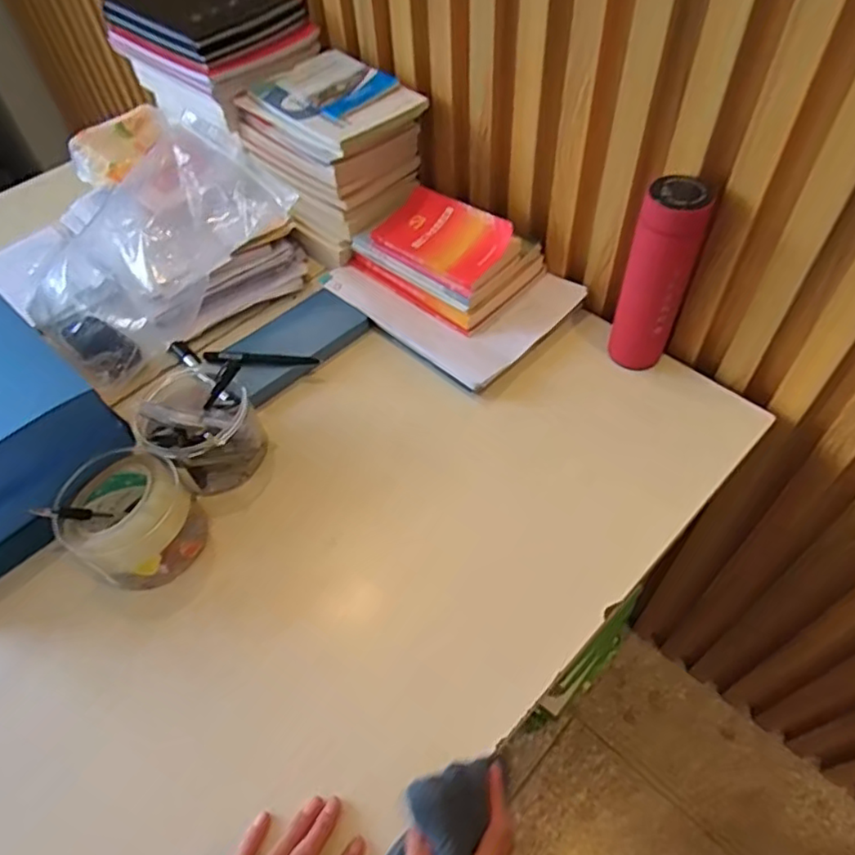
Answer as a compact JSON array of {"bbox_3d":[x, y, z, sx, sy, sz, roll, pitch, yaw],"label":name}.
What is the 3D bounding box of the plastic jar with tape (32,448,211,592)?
[{"bbox_3d":[-0.299,0.092,0.628,0.126,0.102,0.112,33,62,25],"label":"plastic jar with tape"}]

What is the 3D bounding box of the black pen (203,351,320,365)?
[{"bbox_3d":[-0.207,-0.086,0.777,0.136,0.010,0.018,2,52,-13],"label":"black pen"}]

